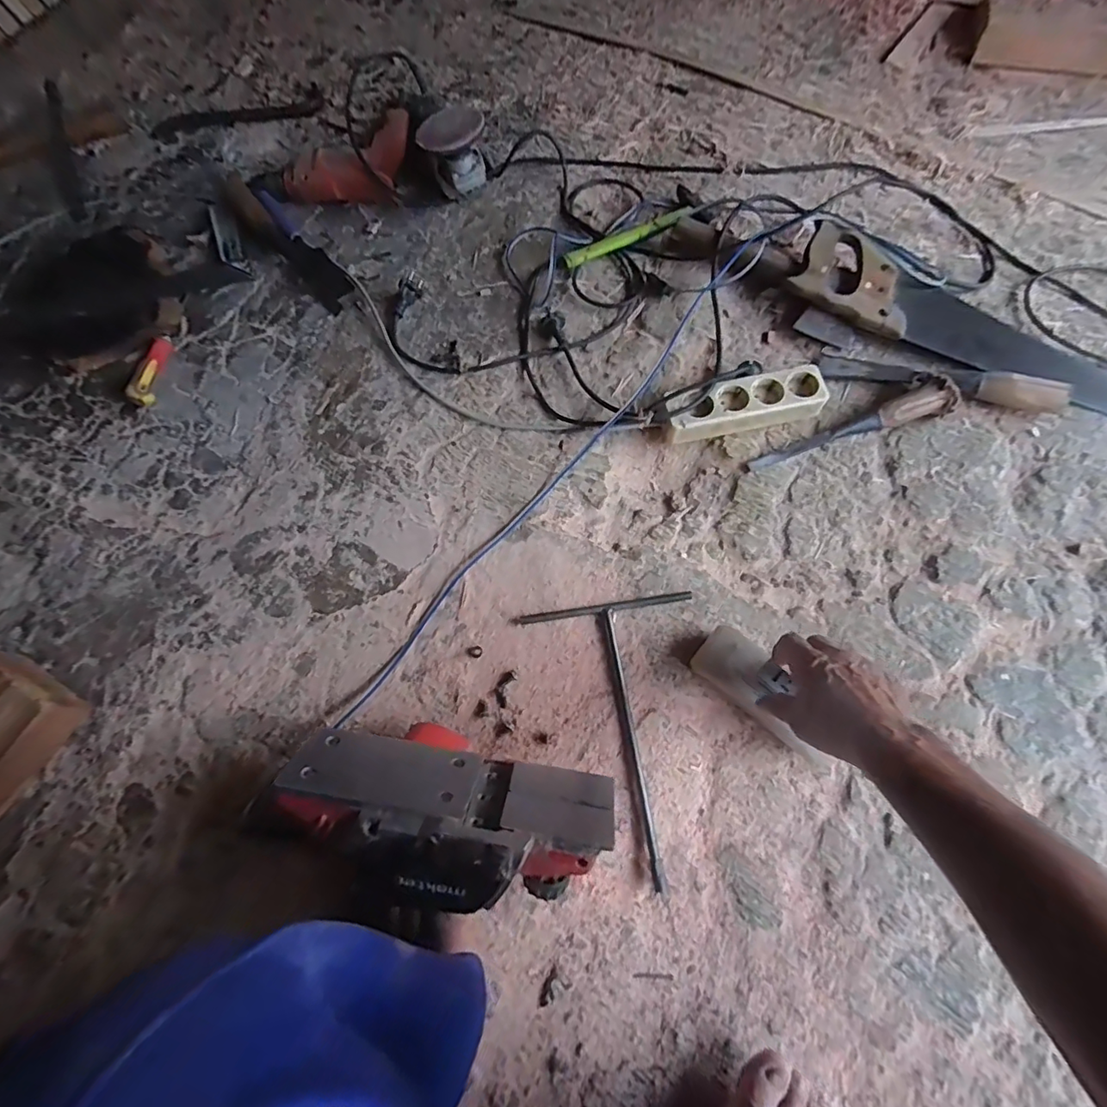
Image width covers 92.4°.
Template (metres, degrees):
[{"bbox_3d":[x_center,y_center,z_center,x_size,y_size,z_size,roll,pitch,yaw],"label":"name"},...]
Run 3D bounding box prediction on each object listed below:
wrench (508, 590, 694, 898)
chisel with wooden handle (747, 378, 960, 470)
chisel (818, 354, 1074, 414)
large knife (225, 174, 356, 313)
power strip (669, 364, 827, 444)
[{"bbox_3d":[0.080,0.188,0.558,0.192,0.009,0.281,-9,69,-1],"label":"wrench"},{"bbox_3d":[0.370,-0.151,0.656,0.250,0.051,0.042,-20,70,-5],"label":"chisel with wooden handle"},{"bbox_3d":[0.492,-0.223,0.674,0.279,0.035,0.034,17,71,9],"label":"chisel"},{"bbox_3d":[-0.415,-0.483,0.811,0.055,0.024,0.332,-42,73,-13],"label":"large knife"},{"bbox_3d":[0.241,-0.188,0.676,0.200,0.039,0.063,-12,69,-2],"label":"power strip"}]

